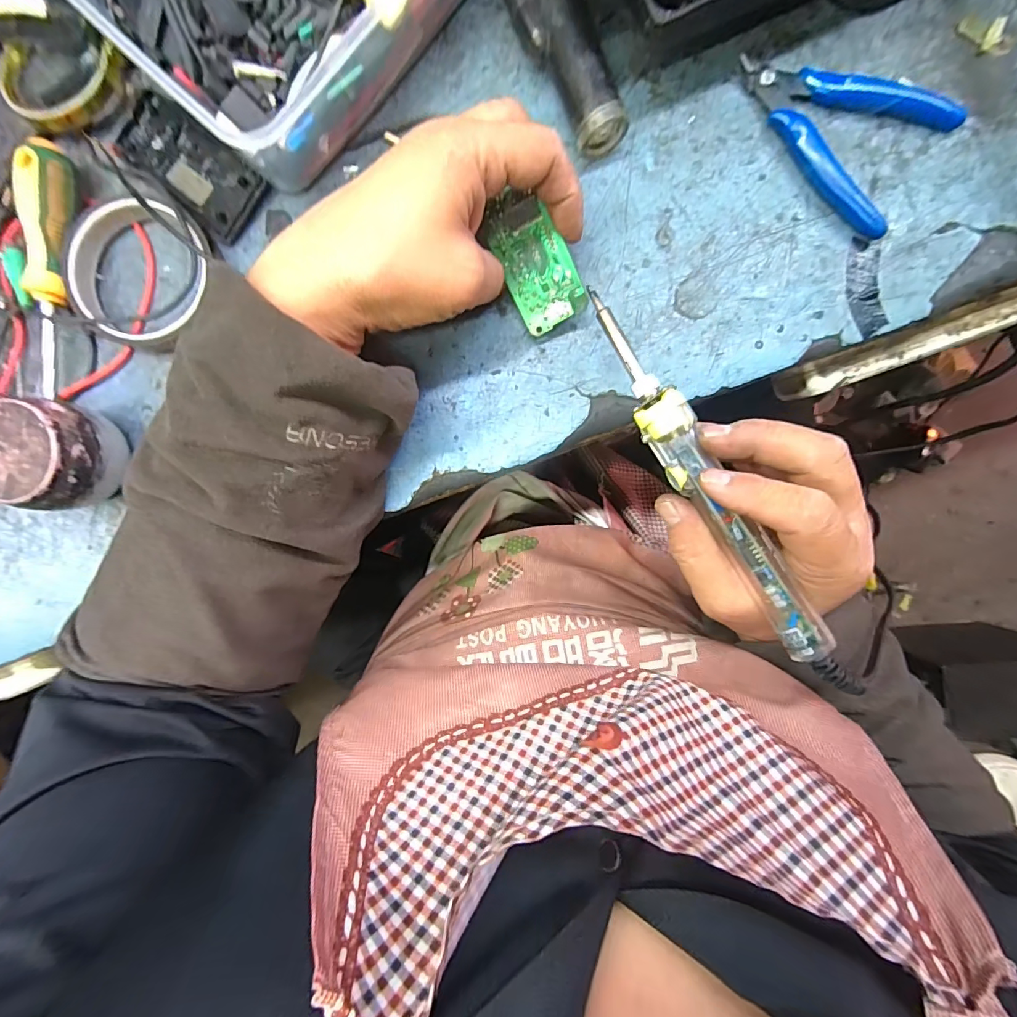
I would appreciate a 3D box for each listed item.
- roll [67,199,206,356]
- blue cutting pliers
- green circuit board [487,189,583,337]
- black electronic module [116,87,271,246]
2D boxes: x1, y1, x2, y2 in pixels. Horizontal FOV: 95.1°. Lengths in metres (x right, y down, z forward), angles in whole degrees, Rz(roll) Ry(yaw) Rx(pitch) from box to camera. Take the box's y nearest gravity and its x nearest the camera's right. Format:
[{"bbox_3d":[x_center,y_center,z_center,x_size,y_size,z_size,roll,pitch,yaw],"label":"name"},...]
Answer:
[{"bbox_3d":[-0.229,-0.148,0.284,0.072,0.019,0.080,37,93,2],"label":"roll"},{"bbox_3d":[0.187,-0.221,0.263,0.114,0.014,0.079,37,93,1],"label":"blue cutting pliers"},{"bbox_3d":[0.014,-0.138,0.261,0.037,0.004,0.069,-25,105,16],"label":"green circuit board"},{"bbox_3d":[-0.194,-0.209,0.285,0.096,0.010,0.045,40,93,1],"label":"black electronic module"}]

